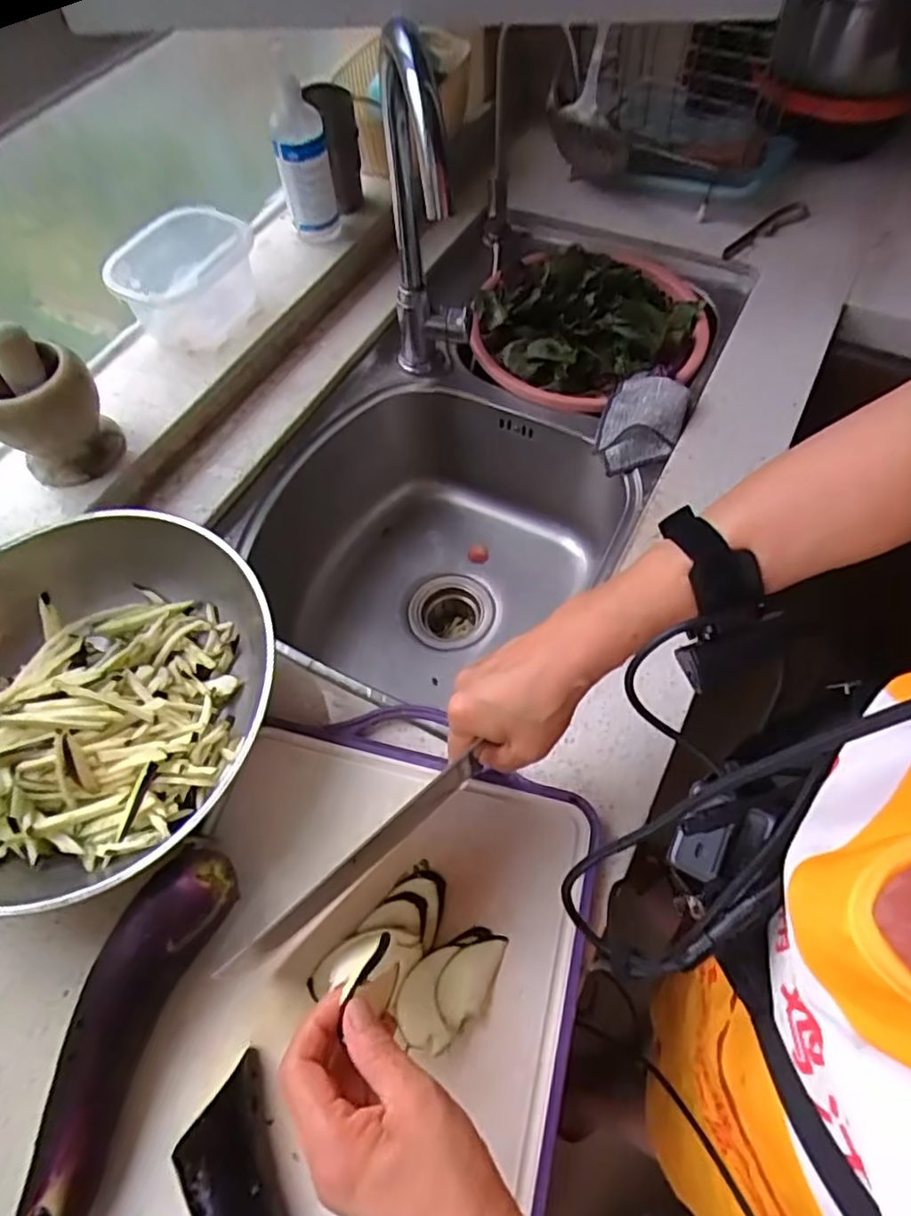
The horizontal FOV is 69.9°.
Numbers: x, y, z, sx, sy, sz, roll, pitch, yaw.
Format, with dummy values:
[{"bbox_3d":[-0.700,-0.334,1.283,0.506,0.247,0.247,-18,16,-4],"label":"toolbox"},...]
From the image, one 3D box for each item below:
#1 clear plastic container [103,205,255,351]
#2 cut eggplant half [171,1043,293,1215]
[{"bbox_3d":[-0.300,-0.373,0.735,0.137,0.100,0.126,-2,60,2],"label":"clear plastic container"},{"bbox_3d":[-0.121,0.347,0.375,0.045,0.047,0.140,-24,61,-11],"label":"cut eggplant half"}]

